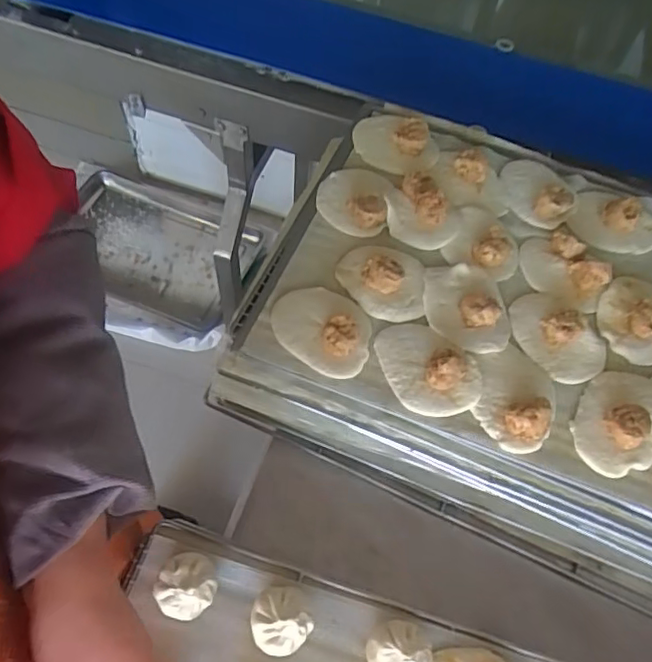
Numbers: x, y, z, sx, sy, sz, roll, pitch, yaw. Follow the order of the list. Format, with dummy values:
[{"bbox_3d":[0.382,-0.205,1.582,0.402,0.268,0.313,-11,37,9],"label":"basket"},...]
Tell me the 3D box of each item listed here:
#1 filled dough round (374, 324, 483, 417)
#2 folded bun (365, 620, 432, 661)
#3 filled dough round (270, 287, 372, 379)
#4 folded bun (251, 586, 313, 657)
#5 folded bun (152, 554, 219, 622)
[{"bbox_3d":[0.099,0.032,0.552,0.109,0.028,0.079,37,66,16],"label":"filled dough round"},{"bbox_3d":[0.063,0.280,0.490,0.053,0.039,0.052,1,61,-3],"label":"folded bun"},{"bbox_3d":[-0.002,-0.009,0.562,0.104,0.027,0.083,29,64,12],"label":"filled dough round"},{"bbox_3d":[-0.040,0.255,0.499,0.049,0.049,0.052,1,61,-3],"label":"folded bun"},{"bbox_3d":[-0.125,0.228,0.507,0.051,0.047,0.049,1,61,-3],"label":"folded bun"}]

